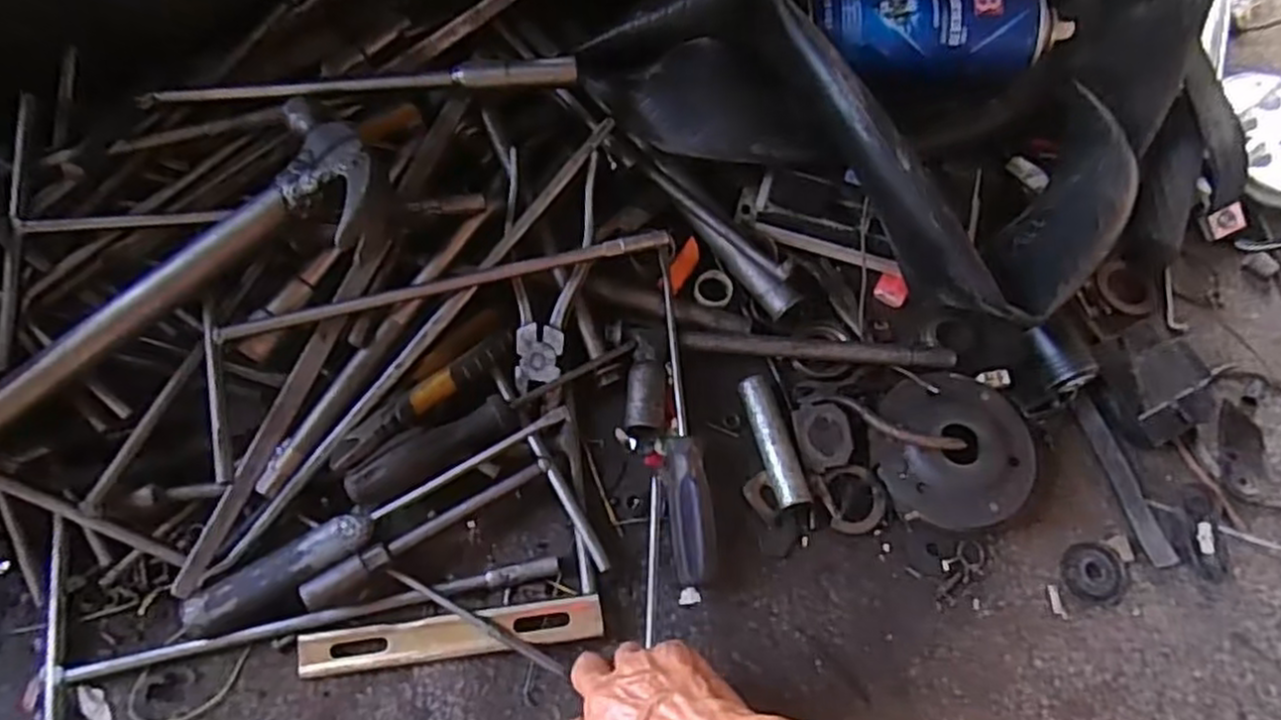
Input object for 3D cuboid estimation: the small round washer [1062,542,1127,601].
[{"bbox_3d":[0.296,0.138,0.480,0.041,0.004,0.036,0,67,-3],"label":"small round washer"}]

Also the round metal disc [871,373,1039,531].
[{"bbox_3d":[0.209,0.058,0.490,0.100,0.035,0.099,0,67,1],"label":"round metal disc"}]

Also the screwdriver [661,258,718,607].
[{"bbox_3d":[0.028,0.038,0.493,0.028,0.029,0.231,-3,68,-4],"label":"screwdriver"}]

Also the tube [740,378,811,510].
[{"bbox_3d":[0.089,0.053,0.493,0.021,0.017,0.092,-12,68,-8],"label":"tube"}]

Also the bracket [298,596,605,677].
[{"bbox_3d":[-0.112,0.166,0.443,0.178,0.013,0.024,-6,68,-5],"label":"bracket"}]

